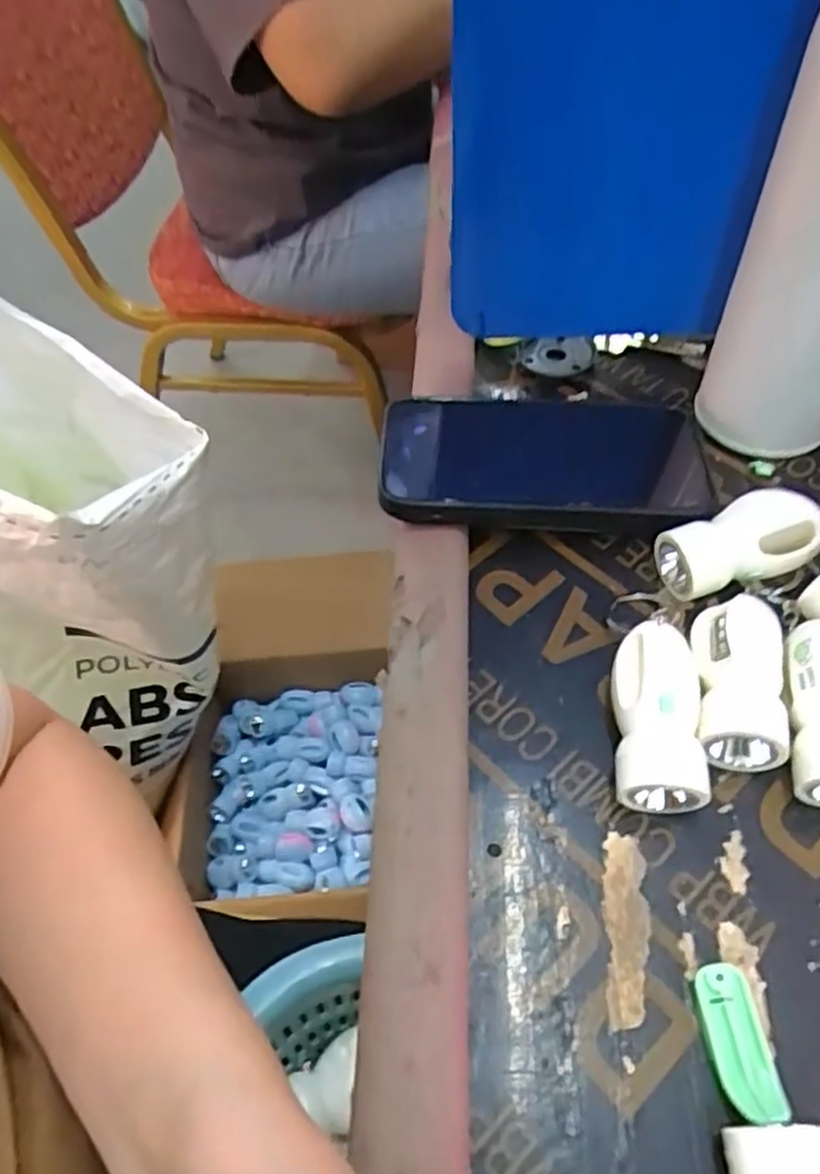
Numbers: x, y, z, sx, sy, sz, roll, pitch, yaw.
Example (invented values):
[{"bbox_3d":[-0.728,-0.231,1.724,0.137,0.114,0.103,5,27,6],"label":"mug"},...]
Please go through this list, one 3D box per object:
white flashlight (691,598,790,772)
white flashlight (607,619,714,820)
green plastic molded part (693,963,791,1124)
[{"bbox_3d":[0.122,0.037,0.282,0.031,0.026,0.061,7,53,9],"label":"white flashlight"},{"bbox_3d":[0.088,0.048,0.272,0.031,0.032,0.063,5,53,7],"label":"white flashlight"},{"bbox_3d":[0.096,0.134,0.222,0.016,0.009,0.040,-4,52,0],"label":"green plastic molded part"}]

